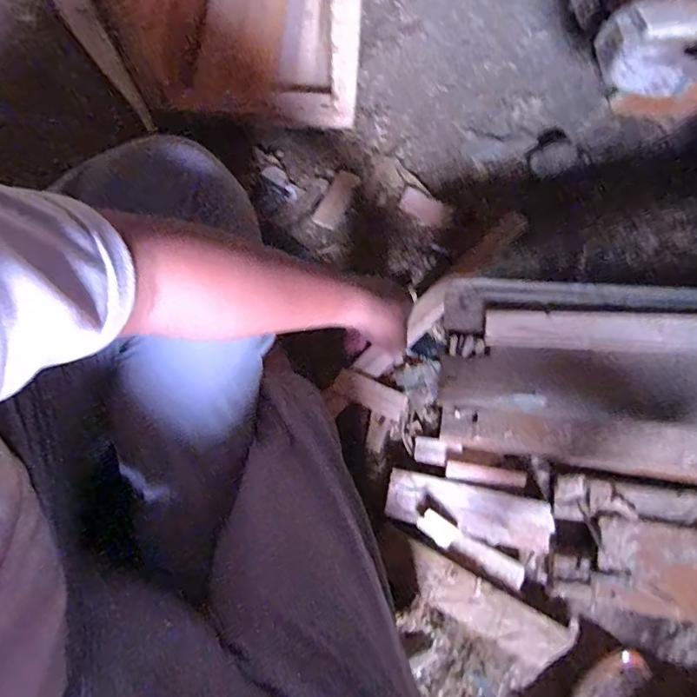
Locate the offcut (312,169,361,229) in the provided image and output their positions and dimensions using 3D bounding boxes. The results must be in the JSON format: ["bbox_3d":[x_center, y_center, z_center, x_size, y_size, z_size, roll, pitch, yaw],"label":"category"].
[{"bbox_3d":[-0.017,-0.225,0.740,0.036,0.008,0.105,26,75,6],"label":"offcut"}]

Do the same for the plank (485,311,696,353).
[{"bbox_3d":[0.249,-0.018,0.495,0.210,0.013,0.041,1,73,11],"label":"plank"}]

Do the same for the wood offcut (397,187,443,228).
[{"bbox_3d":[0.110,-0.213,0.742,0.067,0.004,0.044,32,75,7],"label":"wood offcut"}]

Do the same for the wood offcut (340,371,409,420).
[{"bbox_3d":[0.031,0.060,0.646,0.092,0.011,0.038,23,74,5],"label":"wood offcut"}]

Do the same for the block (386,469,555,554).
[{"bbox_3d":[0.148,0.197,0.596,0.201,0.018,0.060,13,74,2],"label":"block"}]

